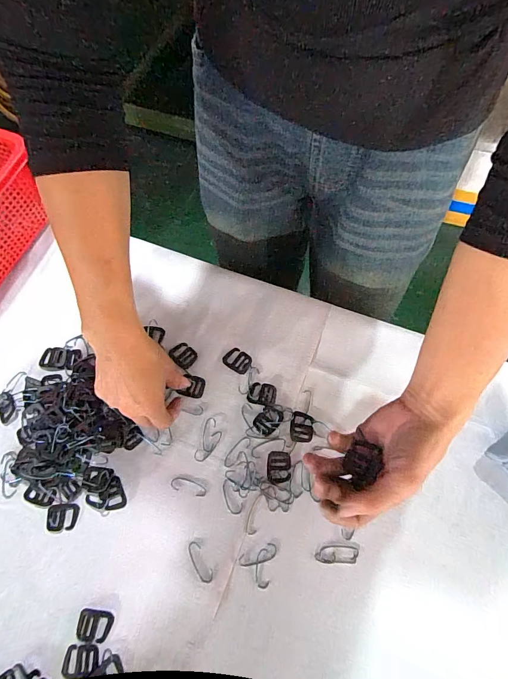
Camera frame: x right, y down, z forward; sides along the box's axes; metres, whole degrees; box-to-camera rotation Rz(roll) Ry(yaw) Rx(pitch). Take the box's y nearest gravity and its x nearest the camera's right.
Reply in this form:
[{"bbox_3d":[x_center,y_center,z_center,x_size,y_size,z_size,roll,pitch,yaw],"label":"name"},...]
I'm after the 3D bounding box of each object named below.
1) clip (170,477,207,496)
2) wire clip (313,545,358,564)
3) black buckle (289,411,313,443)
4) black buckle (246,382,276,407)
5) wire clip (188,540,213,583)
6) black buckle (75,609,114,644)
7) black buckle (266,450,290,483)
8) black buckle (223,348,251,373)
[{"bbox_3d":[-0.071,0.160,0.385,0.040,0.004,0.015,13,68,7],"label":"clip"},{"bbox_3d":[0.082,0.214,0.352,0.043,0.004,0.017,-1,67,1],"label":"wire clip"},{"bbox_3d":[0.053,0.099,0.400,0.025,0.004,0.033,7,68,4],"label":"black buckle"},{"bbox_3d":[0.009,0.064,0.415,0.033,0.004,0.026,10,68,6],"label":"black buckle"},{"bbox_3d":[-0.055,0.223,0.354,0.014,0.004,0.039,-31,70,-11],"label":"wire clip"},{"bbox_3d":[-0.153,0.274,0.337,0.035,0.004,0.025,0,67,2],"label":"black buckle"},{"bbox_3d":[0.027,0.139,0.386,0.026,0.004,0.033,3,67,3],"label":"black buckle"},{"bbox_3d":[-0.020,0.026,0.432,0.032,0.004,0.027,31,71,14],"label":"black buckle"}]

